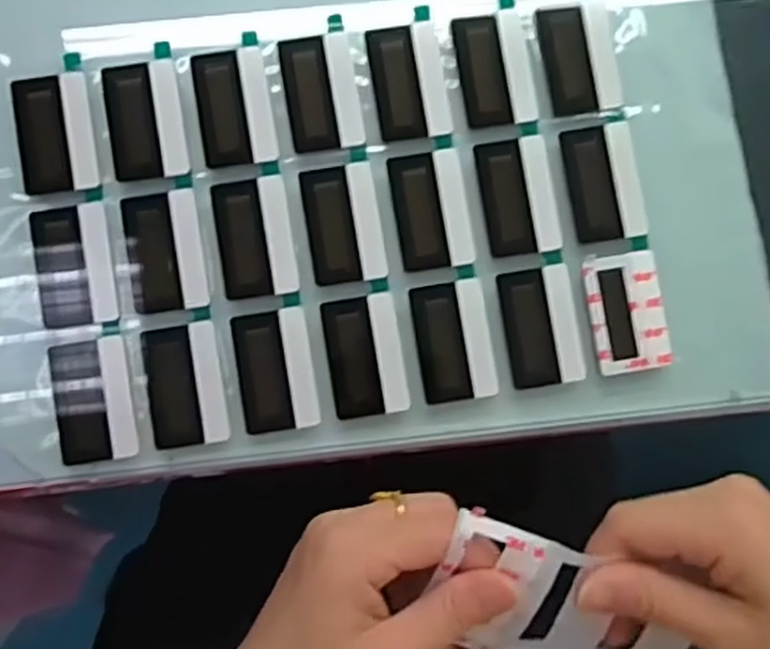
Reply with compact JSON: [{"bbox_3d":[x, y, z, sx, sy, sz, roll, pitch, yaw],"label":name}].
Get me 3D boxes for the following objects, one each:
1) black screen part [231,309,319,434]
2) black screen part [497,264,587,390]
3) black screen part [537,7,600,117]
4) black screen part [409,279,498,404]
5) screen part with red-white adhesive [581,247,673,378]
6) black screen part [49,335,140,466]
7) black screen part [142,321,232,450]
[{"bbox_3d":[-0.050,0.021,0.339,0.033,0.004,0.053,-9,88,-3],"label":"black screen part"},{"bbox_3d":[0.072,0.001,0.345,0.033,0.004,0.054,-9,88,-3],"label":"black screen part"},{"bbox_3d":[0.086,-0.124,0.354,0.022,0.004,0.051,-9,88,-3],"label":"black screen part"},{"bbox_3d":[0.032,0.008,0.342,0.033,0.006,0.053,-9,88,-3],"label":"black screen part"},{"bbox_3d":[0.112,-0.006,0.346,0.034,0.006,0.054,-9,88,-3],"label":"screen part with red-white adhesive"},{"bbox_3d":[-0.130,0.034,0.335,0.034,0.005,0.054,-8,88,-3],"label":"black screen part"},{"bbox_3d":[-0.090,0.027,0.337,0.033,0.004,0.053,-9,88,-3],"label":"black screen part"}]

